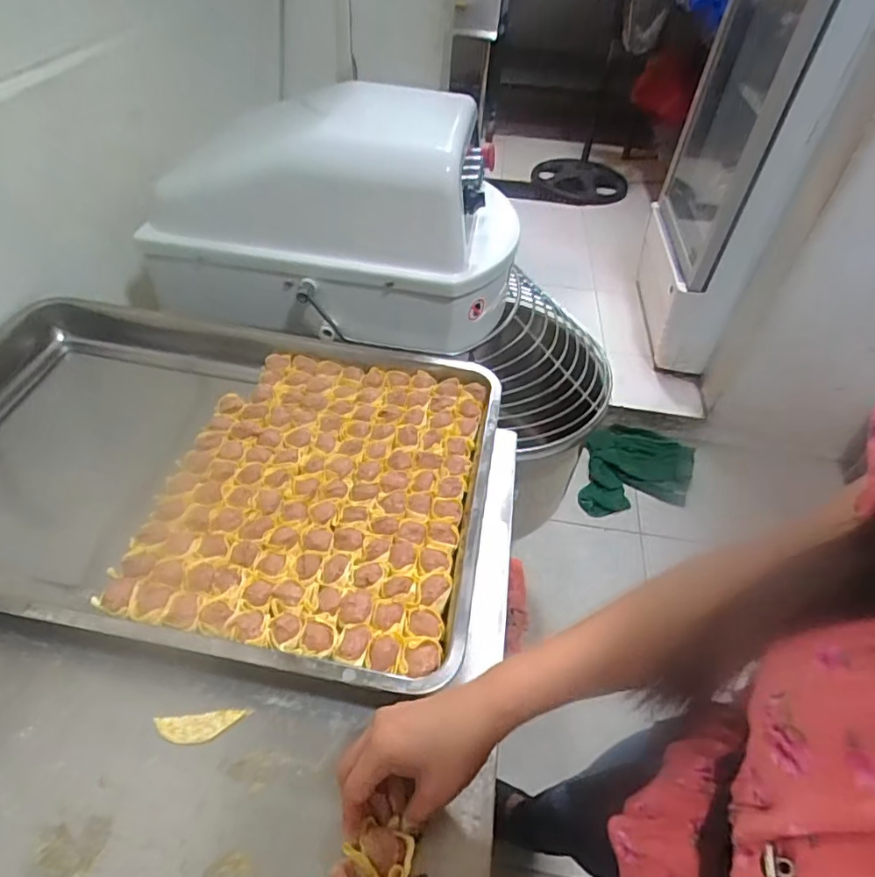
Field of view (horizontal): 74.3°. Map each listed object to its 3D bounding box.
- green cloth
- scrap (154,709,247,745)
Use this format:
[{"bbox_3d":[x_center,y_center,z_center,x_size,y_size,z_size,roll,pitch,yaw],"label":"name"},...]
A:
[{"bbox_3d":[0.591,0.104,1.709,0.323,0.049,0.325,12,45,5],"label":"green cloth"},{"bbox_3d":[-0.184,0.222,0.446,0.064,0.004,0.021,-4,46,-10],"label":"scrap"}]

